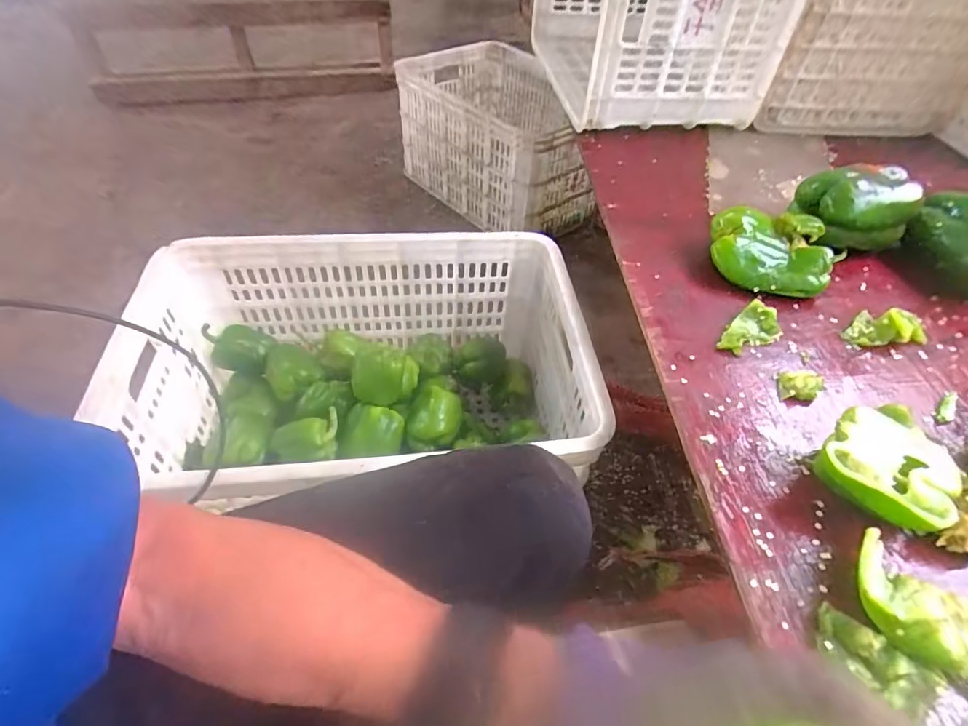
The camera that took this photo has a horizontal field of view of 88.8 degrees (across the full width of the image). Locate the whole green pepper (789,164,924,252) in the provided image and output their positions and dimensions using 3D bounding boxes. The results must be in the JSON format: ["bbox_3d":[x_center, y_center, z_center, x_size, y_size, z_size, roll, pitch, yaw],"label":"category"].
[{"bbox_3d":[0.431,-0.179,0.580,0.118,0.080,0.073,-6,48,-8],"label":"whole green pepper"}]

